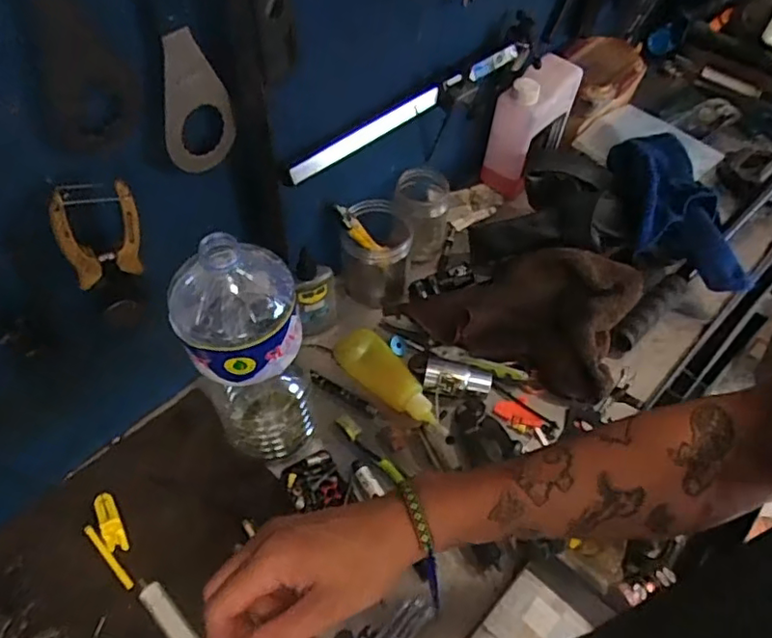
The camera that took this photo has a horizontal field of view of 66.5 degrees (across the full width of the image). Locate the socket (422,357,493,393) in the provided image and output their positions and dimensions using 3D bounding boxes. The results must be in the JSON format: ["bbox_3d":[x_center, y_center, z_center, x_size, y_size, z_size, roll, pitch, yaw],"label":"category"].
[{"bbox_3d":[0.086,0.071,0.700,0.079,0.034,0.036,8,53,7],"label":"socket"}]

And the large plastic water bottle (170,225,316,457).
[{"bbox_3d":[-0.126,0.038,0.564,0.102,0.292,0.098,-21,55,-15],"label":"large plastic water bottle"}]

